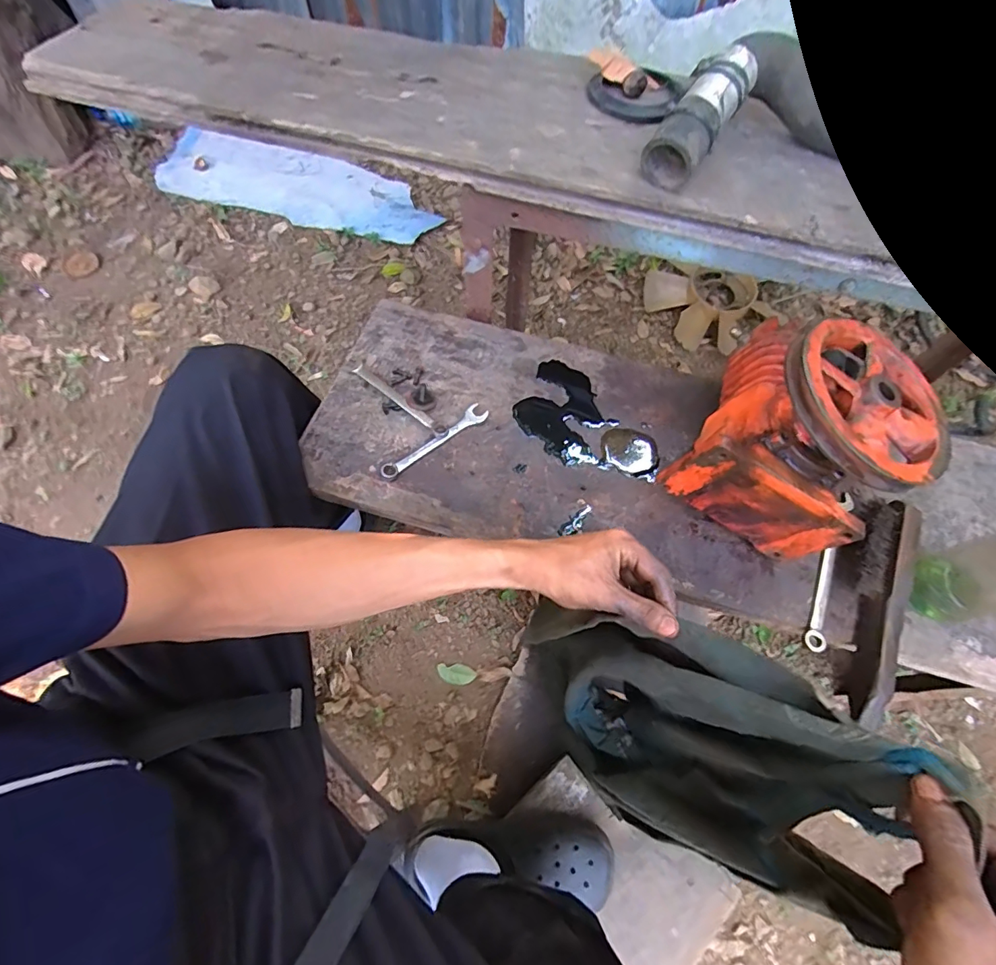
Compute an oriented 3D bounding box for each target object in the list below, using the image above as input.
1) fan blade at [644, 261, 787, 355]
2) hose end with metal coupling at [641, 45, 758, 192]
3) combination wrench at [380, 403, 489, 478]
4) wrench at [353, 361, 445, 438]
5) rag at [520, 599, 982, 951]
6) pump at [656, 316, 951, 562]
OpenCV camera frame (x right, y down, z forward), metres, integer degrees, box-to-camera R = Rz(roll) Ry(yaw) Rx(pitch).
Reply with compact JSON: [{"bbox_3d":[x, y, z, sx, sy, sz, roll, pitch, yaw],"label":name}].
[{"bbox_3d":[0.561,-0.489,1.265,0.296,0.063,0.296,0,63,0],"label":"fan blade"},{"bbox_3d":[0.189,-0.338,0.435,0.054,0.045,0.130,38,90,17],"label":"hose end with metal coupling"},{"bbox_3d":[-0.072,-0.048,0.542,0.141,0.009,0.024,-37,72,-19],"label":"combination wrench"},{"bbox_3d":[-0.119,-0.101,0.567,0.146,0.009,0.016,38,68,14],"label":"wrench"},{"bbox_3d":[0.134,0.206,0.400,0.257,0.297,0.122,30,67,14],"label":"rag"},{"bbox_3d":[0.290,-0.054,0.456,0.163,0.197,0.211,33,67,12],"label":"pump"}]

